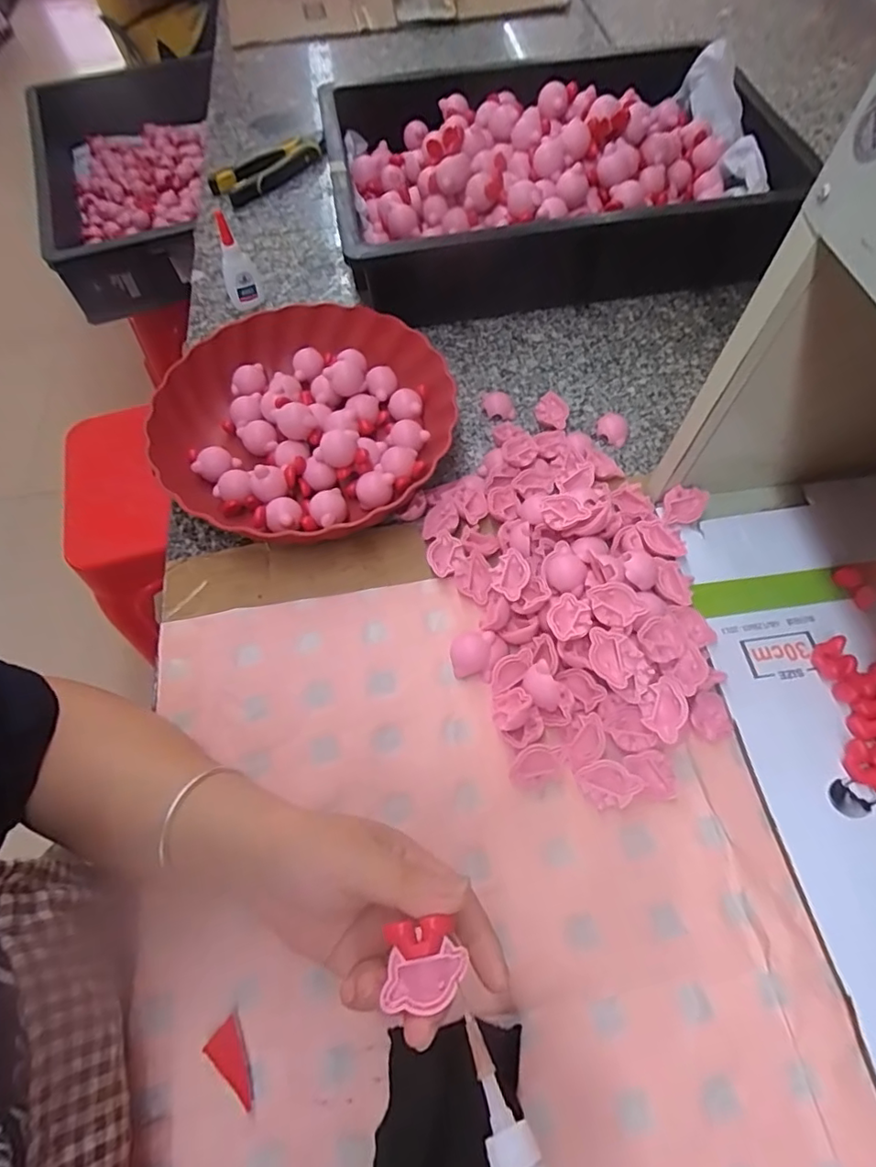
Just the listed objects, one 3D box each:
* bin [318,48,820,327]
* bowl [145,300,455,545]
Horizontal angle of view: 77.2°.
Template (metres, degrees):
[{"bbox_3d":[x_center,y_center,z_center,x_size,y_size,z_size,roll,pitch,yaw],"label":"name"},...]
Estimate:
[{"bbox_3d":[0.107,-0.411,0.574,0.416,0.131,0.284,-12,61,-3],"label":"bin"},{"bbox_3d":[-0.110,-0.133,0.463,0.221,0.065,0.234,-1,61,3],"label":"bowl"}]

